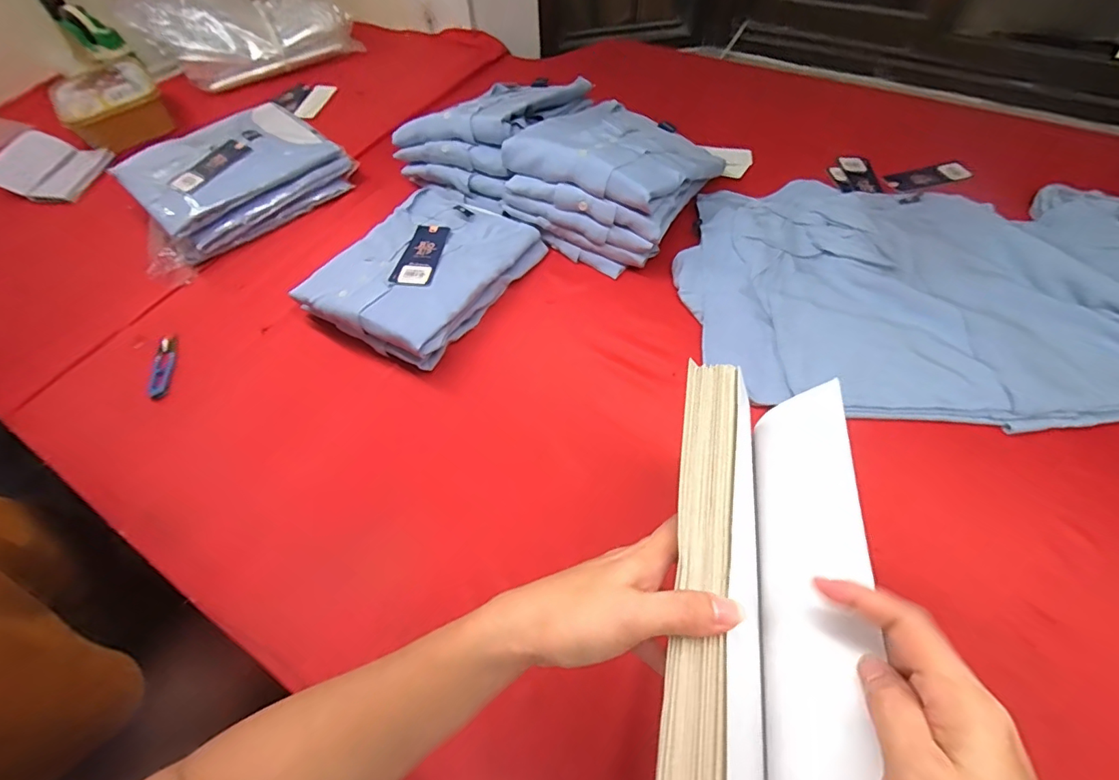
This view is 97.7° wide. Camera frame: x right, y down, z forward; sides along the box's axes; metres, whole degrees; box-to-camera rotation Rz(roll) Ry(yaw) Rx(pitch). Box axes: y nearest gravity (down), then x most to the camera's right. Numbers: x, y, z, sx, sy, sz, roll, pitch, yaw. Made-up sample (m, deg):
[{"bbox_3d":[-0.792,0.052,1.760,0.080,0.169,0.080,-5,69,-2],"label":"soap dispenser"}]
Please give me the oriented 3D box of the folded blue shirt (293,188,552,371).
[{"bbox_3d":[-0.177,-0.162,0.644,0.219,0.064,0.271,26,59,19],"label":"folded blue shirt"}]

